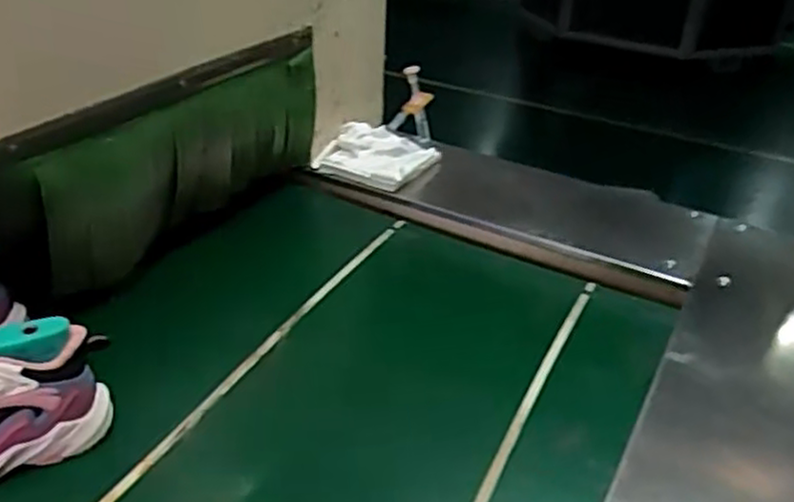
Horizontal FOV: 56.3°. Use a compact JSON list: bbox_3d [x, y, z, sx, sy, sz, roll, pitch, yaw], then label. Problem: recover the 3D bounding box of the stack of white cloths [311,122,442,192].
[{"bbox_3d":[-0.028,-0.166,1.268,0.160,0.056,0.176,24,36,35],"label":"stack of white cloths"}]

